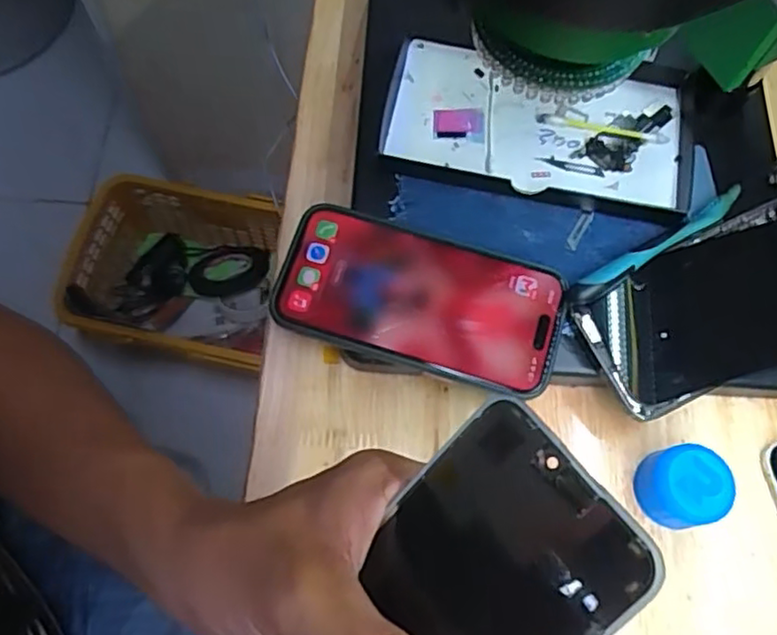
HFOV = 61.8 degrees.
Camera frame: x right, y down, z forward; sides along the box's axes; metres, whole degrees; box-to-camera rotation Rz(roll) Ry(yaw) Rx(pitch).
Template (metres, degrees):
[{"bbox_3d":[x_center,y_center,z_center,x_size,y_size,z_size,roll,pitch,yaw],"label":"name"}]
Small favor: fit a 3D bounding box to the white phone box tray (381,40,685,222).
[{"bbox_3d":[0.086,-0.113,0.382,0.173,0.010,0.092,11,69,2],"label":"white phone box tray"}]

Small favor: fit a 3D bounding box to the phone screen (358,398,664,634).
[{"bbox_3d":[0.009,0.103,0.210,0.156,0.006,0.071,-49,53,13],"label":"phone screen"}]

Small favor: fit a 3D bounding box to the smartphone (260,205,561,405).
[{"bbox_3d":[0.017,-0.011,0.341,0.149,0.009,0.073,17,69,4],"label":"smartphone"}]

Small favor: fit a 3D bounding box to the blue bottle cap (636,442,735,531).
[{"bbox_3d":[0.149,0.086,0.329,0.039,0.032,0.039,1,69,-2],"label":"blue bottle cap"}]

